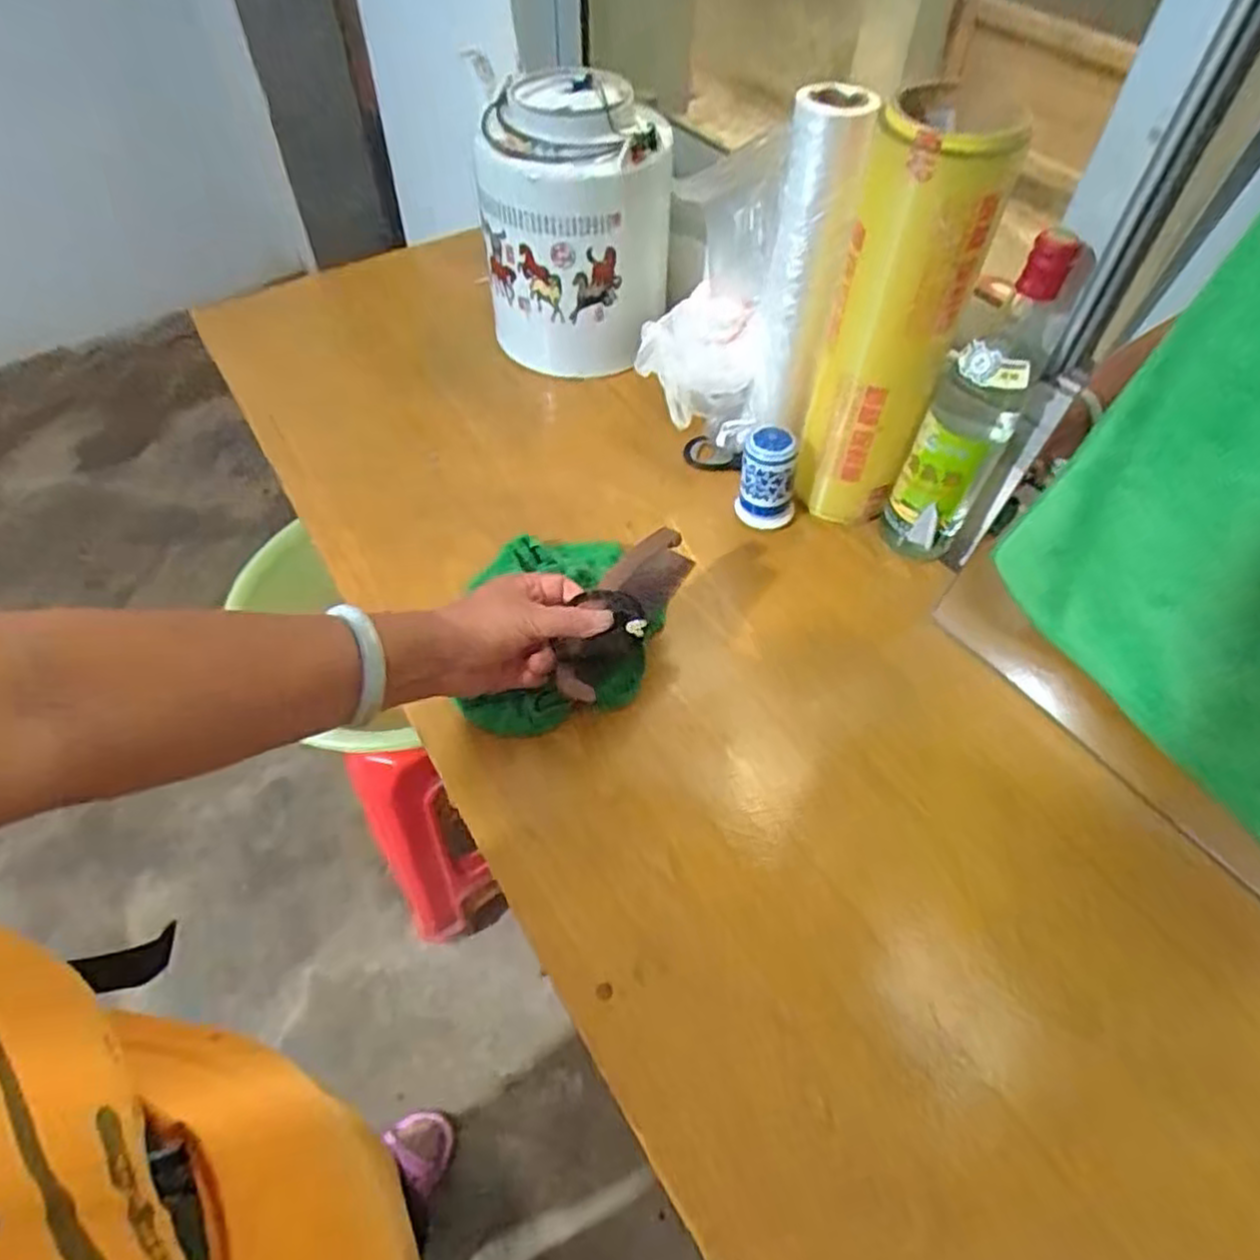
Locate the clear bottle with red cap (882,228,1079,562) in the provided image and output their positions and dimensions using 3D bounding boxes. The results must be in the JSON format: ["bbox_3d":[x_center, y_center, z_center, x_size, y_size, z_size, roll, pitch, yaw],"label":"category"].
[{"bbox_3d":[0.250,-0.156,0.567,0.061,0.252,0.054,28,56,19],"label":"clear bottle with red cap"}]

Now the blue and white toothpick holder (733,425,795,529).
[{"bbox_3d":[0.118,-0.128,0.656,0.048,0.084,0.042,5,54,4],"label":"blue and white toothpick holder"}]

